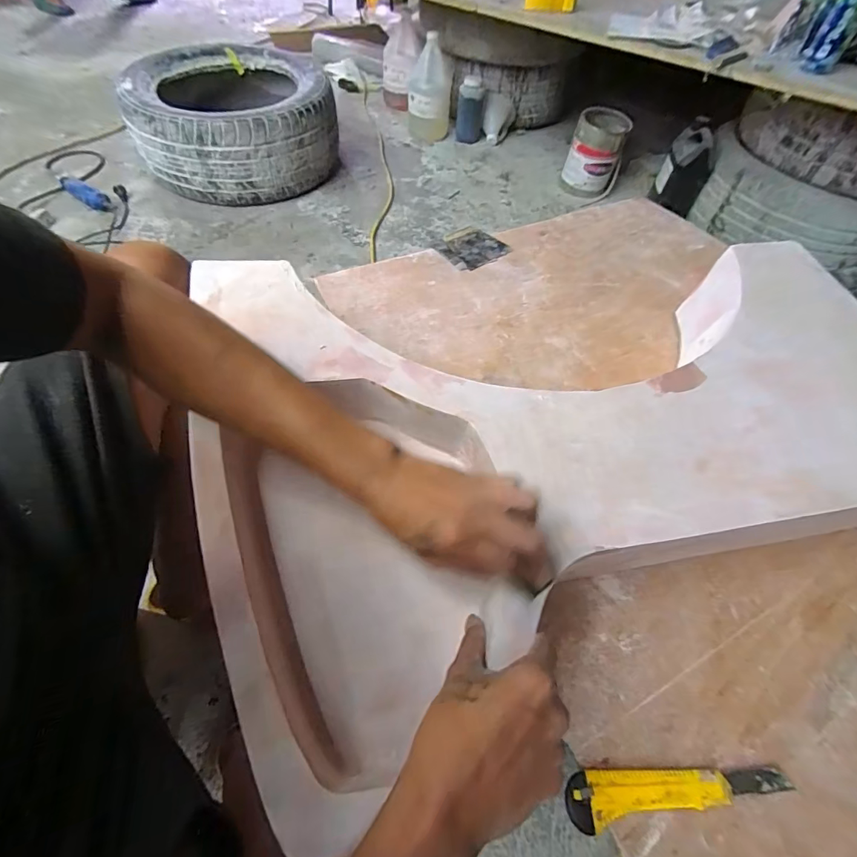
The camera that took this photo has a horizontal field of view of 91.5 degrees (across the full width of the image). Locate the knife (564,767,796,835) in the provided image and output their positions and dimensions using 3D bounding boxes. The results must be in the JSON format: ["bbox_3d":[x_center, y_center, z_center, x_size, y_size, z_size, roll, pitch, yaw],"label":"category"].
[{"bbox_3d":[0.216,0.311,0.358,0.201,0.014,0.035,0,57,-5],"label":"knife"}]

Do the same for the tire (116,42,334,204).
[{"bbox_3d":[-0.593,-0.945,1.303,0.547,0.235,0.548,-19,61,-16],"label":"tire"}]

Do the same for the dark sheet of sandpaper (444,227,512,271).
[{"bbox_3d":[0.086,-0.343,0.784,0.100,0.011,0.099,-29,64,-21],"label":"dark sheet of sandpaper"}]

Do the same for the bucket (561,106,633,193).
[{"bbox_3d":[0.558,-0.932,1.402,0.157,0.176,0.171,2,57,-3],"label":"bucket"}]

